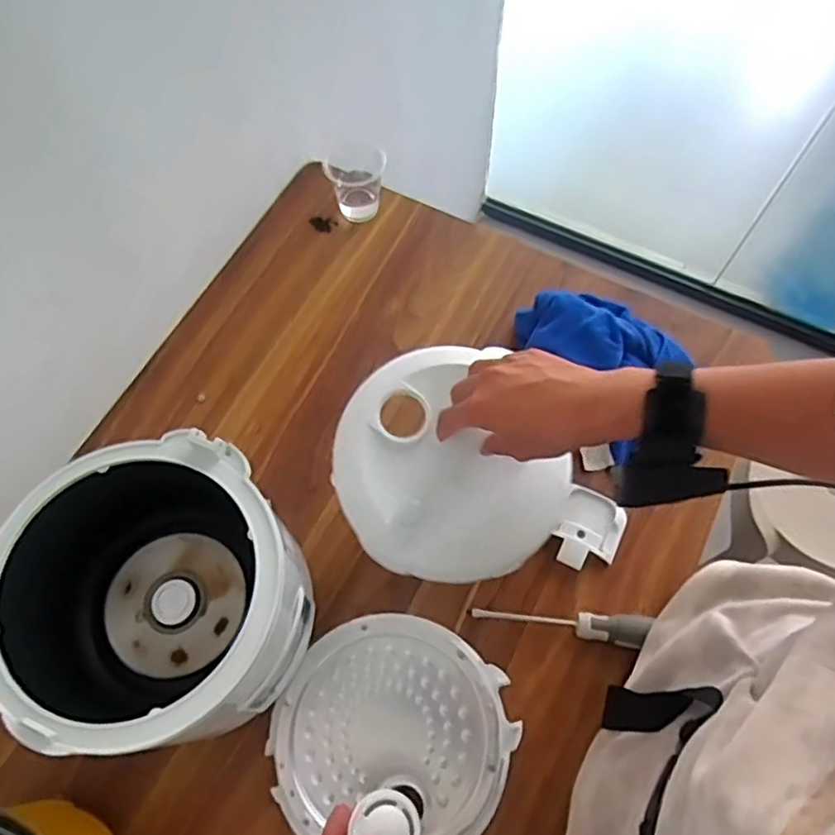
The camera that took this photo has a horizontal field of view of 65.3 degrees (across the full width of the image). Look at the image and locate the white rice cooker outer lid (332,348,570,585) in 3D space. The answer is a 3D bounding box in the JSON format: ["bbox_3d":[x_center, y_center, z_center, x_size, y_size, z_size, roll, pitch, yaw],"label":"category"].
[{"bbox_3d":[0.022,0.037,0.553,0.179,0.046,0.193,0,66,1],"label":"white rice cooker outer lid"}]

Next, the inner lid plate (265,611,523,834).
[{"bbox_3d":[-0.020,0.267,0.550,0.190,0.018,0.184,0,66,1],"label":"inner lid plate"}]

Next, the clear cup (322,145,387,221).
[{"bbox_3d":[-0.077,-0.293,0.792,0.066,0.062,0.082,-4,66,-1],"label":"clear cup"}]

